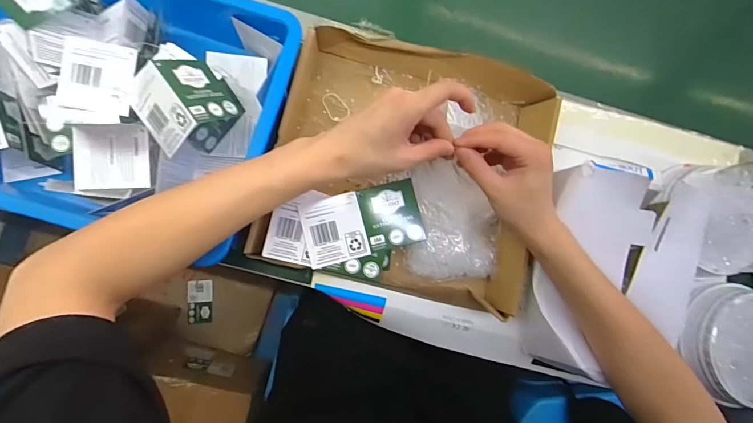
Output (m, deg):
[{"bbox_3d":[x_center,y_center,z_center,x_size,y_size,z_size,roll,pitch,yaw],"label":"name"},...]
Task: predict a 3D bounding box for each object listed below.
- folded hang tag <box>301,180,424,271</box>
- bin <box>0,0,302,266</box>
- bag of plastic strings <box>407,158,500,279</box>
[{"bbox_3d":[-0.014,0.012,0.394,0.124,0.004,0.069,-14,87,-5],"label":"folded hang tag"},{"bbox_3d":[-0.309,-0.129,0.390,0.409,0.108,0.264,19,82,-4],"label":"bin"},{"bbox_3d":[0.098,0.011,0.446,0.108,0.029,0.136,2,84,-6],"label":"bag of plastic strings"}]

